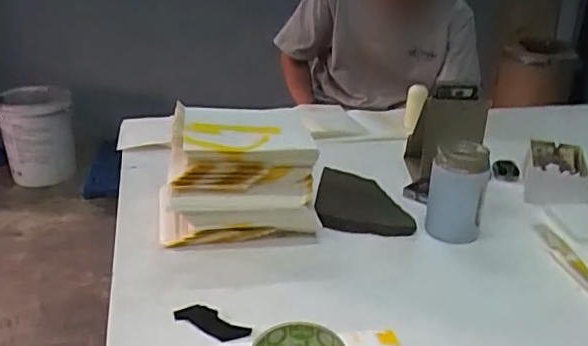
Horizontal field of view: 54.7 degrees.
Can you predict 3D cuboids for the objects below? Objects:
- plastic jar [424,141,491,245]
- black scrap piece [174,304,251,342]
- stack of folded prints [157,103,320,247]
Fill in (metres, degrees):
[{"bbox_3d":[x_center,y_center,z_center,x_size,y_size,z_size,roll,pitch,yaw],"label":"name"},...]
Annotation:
[{"bbox_3d":[0.230,0.026,0.807,0.076,0.120,0.069,1,23,-1],"label":"plastic jar"},{"bbox_3d":[-0.089,0.164,0.620,0.084,0.009,0.030,15,26,28],"label":"black scrap piece"},{"bbox_3d":[-0.075,-0.009,0.828,0.192,0.135,0.209,-1,23,-7],"label":"stack of folded prints"}]

